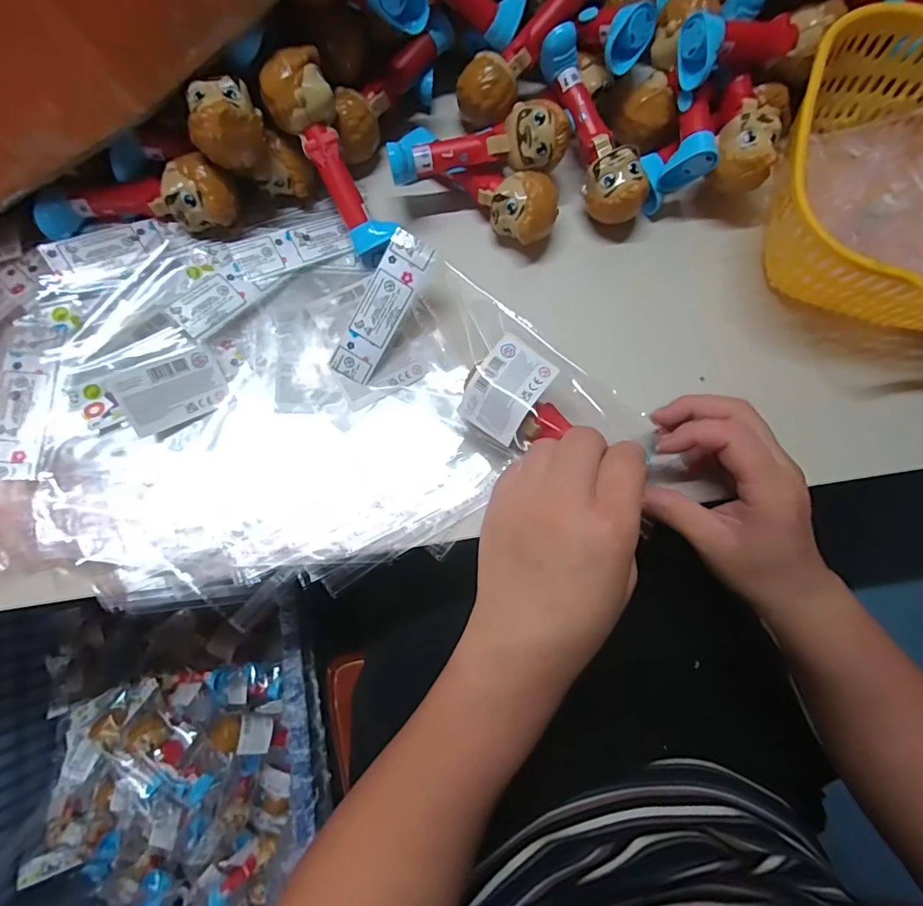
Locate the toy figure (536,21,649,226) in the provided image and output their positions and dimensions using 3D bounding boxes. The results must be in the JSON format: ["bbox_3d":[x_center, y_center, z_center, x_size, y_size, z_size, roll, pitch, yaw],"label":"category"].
[{"bbox_3d":[0.092,-0.223,0.321,0.037,0.049,0.119,-22,80,-5],"label":"toy figure"}]

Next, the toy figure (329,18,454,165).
[{"bbox_3d":[-0.054,-0.264,0.339,0.032,0.033,0.114,38,81,7],"label":"toy figure"}]

